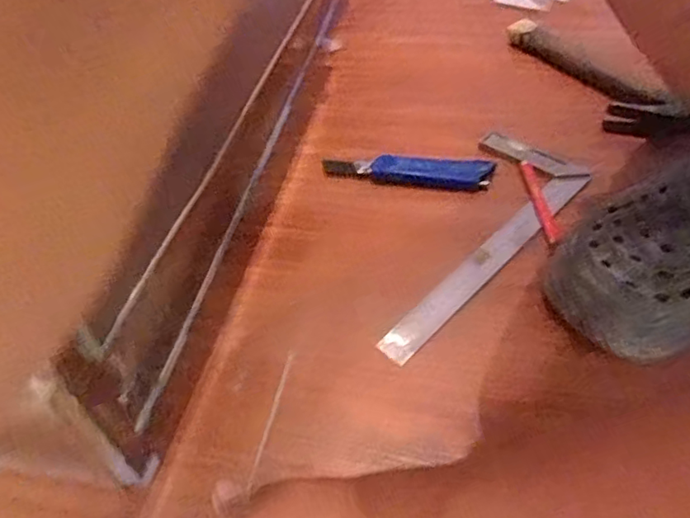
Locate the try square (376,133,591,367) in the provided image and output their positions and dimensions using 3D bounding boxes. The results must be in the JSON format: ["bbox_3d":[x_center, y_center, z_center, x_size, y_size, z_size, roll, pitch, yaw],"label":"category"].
[{"bbox_3d":[0.117,-0.024,0.528,0.113,0.007,0.306,28,56,28],"label":"try square"}]

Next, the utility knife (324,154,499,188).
[{"bbox_3d":[0.065,-0.095,0.594,0.178,0.015,0.036,3,45,10],"label":"utility knife"}]

